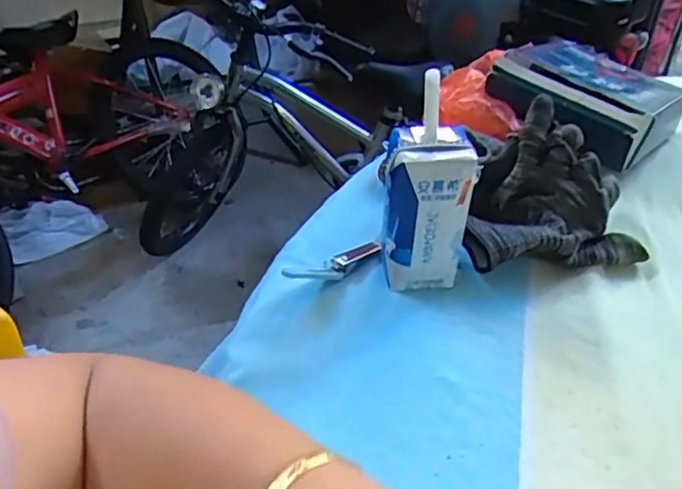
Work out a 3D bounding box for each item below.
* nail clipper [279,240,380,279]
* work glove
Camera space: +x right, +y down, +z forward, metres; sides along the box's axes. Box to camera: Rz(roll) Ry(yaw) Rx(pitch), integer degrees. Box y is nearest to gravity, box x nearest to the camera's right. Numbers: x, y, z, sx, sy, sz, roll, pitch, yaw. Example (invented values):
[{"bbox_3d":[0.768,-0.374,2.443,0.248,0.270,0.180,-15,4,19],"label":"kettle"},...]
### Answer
[{"bbox_3d":[-0.002,0.013,0.436,0.076,0.006,0.021,-18,44,-25],"label":"nail clipper"},{"bbox_3d":[0.146,-0.037,0.453,0.126,0.083,0.088,-5,40,-11],"label":"work glove"}]

